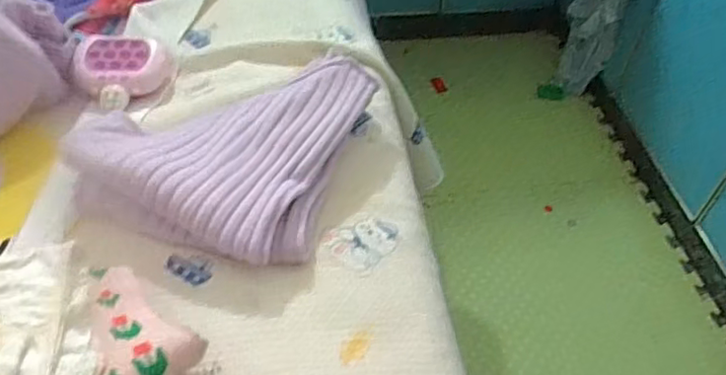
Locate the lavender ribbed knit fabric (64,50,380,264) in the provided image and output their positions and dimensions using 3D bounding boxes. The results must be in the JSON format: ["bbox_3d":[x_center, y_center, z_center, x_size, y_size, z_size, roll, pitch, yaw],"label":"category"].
[{"bbox_3d":[-0.159,-0.059,0.743,0.274,0.091,0.290,15,49,9],"label":"lavender ribbed knit fabric"}]

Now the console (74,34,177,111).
[{"bbox_3d":[-0.306,-0.144,0.820,0.119,0.050,0.101,-2,48,-6],"label":"console"}]

